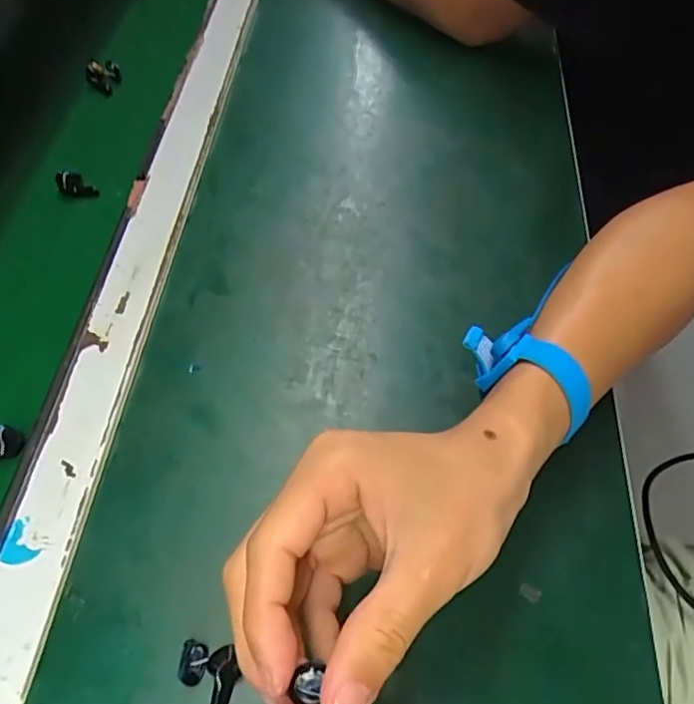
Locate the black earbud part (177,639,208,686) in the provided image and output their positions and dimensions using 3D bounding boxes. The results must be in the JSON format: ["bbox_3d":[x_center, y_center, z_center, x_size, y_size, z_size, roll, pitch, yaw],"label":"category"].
[{"bbox_3d":[-0.072,0.147,0.270,0.012,0.011,0.019,1,59,2],"label":"black earbud part"}]

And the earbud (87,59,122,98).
[{"bbox_3d":[-0.214,-0.243,0.503,0.023,0.021,0.025,-1,59,1],"label":"earbud"}]

